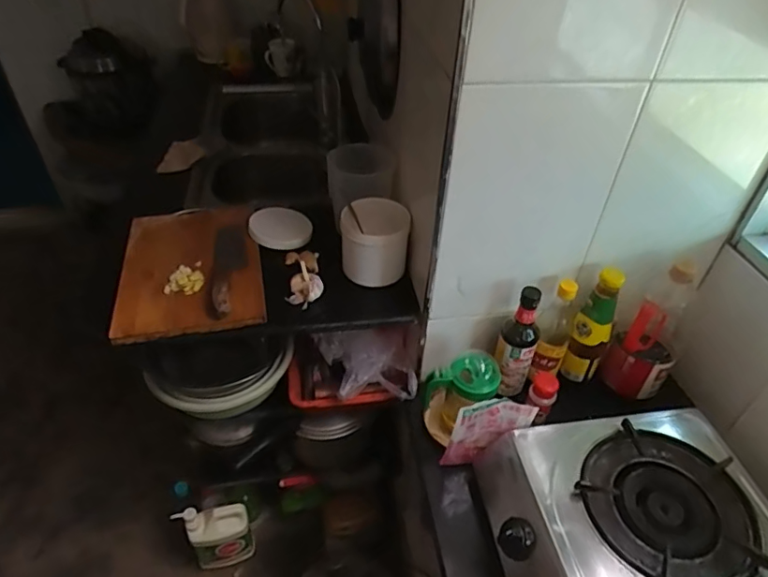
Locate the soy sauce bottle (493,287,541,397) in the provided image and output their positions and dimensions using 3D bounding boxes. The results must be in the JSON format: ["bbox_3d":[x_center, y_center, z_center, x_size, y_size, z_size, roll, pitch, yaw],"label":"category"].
[{"bbox_3d":[0.224,0.090,0.869,0.060,0.208,0.059,15,43,13],"label":"soy sauce bottle"}]

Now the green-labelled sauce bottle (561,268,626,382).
[{"bbox_3d":[0.350,0.070,0.872,0.060,0.218,0.052,22,45,20],"label":"green-labelled sauce bottle"}]

